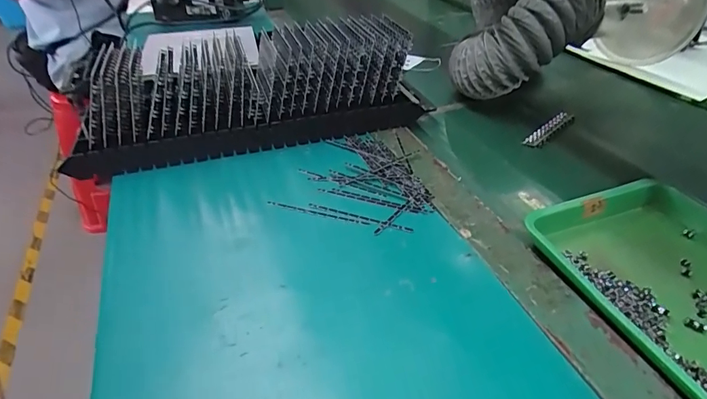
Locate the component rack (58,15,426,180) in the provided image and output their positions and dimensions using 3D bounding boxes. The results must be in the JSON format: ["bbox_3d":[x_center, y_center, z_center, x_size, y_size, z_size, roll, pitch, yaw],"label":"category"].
[{"bbox_3d":[-0.128,-0.138,0.551,0.403,0.114,0.141,-13,38,-15],"label":"component rack"}]

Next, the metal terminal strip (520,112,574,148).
[{"bbox_3d":[0.248,-0.088,0.563,0.019,0.012,0.099,30,46,35],"label":"metal terminal strip"}]

